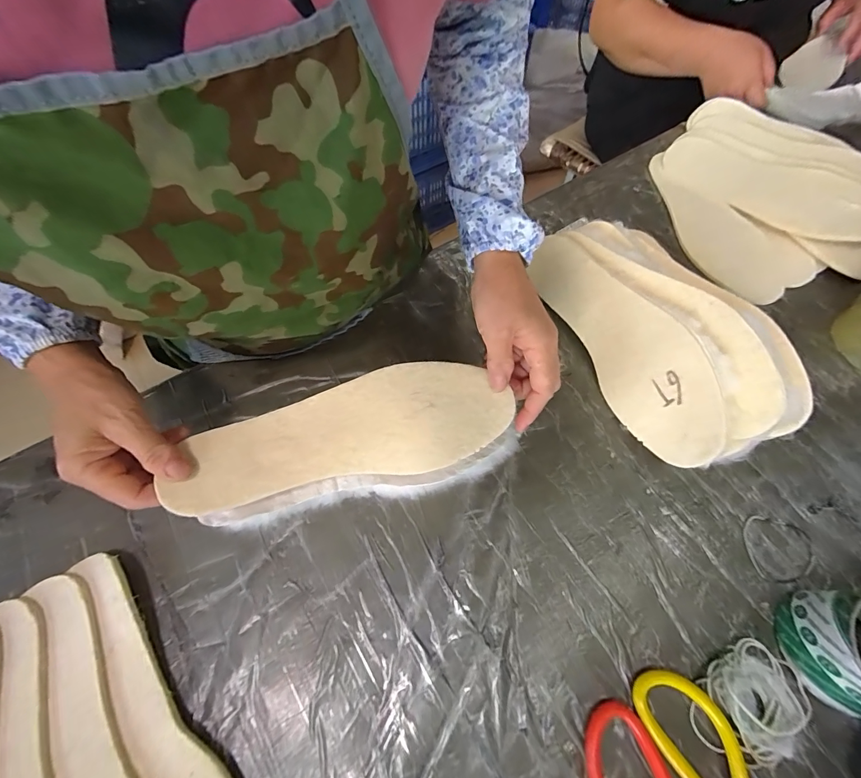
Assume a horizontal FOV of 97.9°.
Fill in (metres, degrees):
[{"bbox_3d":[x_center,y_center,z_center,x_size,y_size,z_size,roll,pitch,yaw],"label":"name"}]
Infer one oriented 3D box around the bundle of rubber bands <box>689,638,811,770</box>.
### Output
[{"bbox_3d":[0.236,0.229,0.275,0.086,0.018,0.058,-37,70,-18],"label":"bundle of rubber bands"}]

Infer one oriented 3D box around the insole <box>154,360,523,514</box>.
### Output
[{"bbox_3d":[-0.066,0.033,0.308,0.259,0.016,0.090,-14,64,-10],"label":"insole"}]

